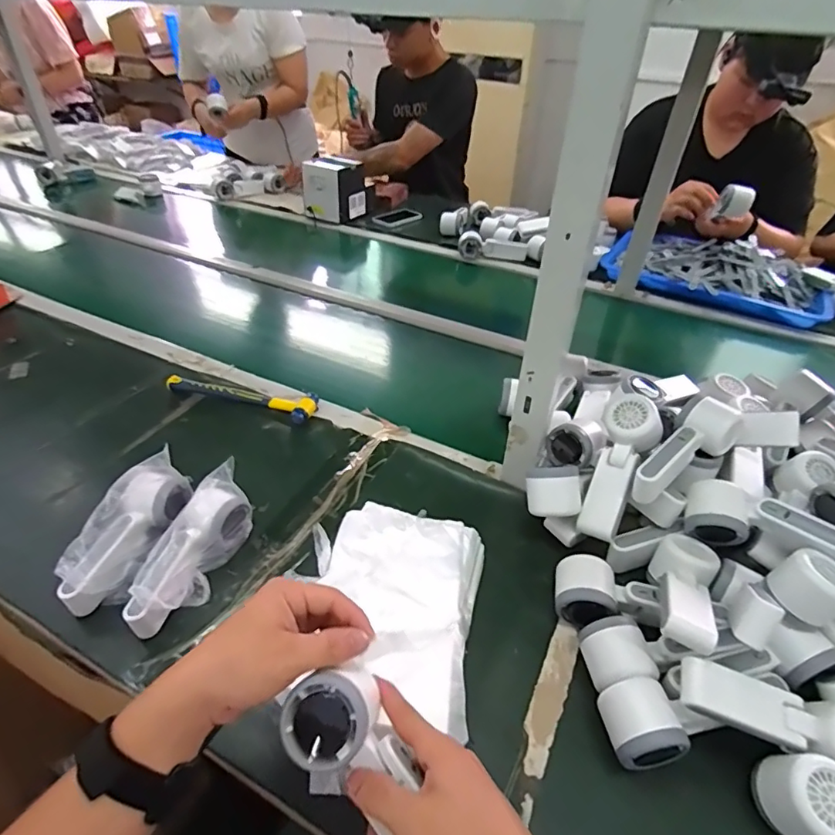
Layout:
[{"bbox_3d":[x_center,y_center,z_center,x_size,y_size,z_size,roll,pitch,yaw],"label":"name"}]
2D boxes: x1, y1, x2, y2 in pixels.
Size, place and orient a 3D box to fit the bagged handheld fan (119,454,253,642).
[{"bbox_3d":[-0.242,0.141,0.551,0.056,0.076,0.185,15,55,16],"label":"bagged handheld fan"}]

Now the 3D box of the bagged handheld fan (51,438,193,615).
[{"bbox_3d":[-0.311,0.126,0.555,0.065,0.084,0.172,15,41,14],"label":"bagged handheld fan"}]

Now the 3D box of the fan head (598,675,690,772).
[{"bbox_3d":[0.185,0.260,0.433,0.052,0.057,0.056,-5,40,-8],"label":"fan head"}]

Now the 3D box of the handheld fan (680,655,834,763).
[{"bbox_3d":[0.299,0.248,0.416,0.163,0.053,0.051,10,40,9],"label":"handheld fan"}]

